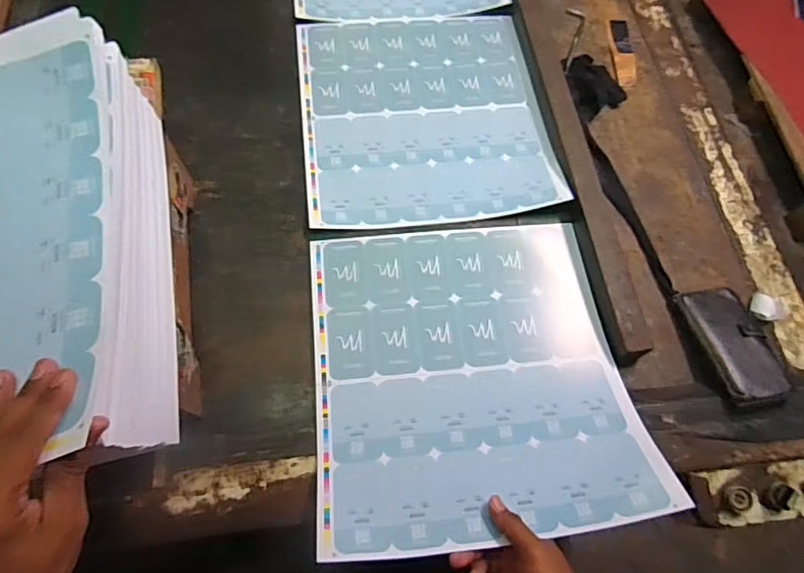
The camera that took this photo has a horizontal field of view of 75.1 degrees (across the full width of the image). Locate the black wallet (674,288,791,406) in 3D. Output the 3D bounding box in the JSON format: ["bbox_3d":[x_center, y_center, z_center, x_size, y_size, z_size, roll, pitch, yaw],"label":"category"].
[{"bbox_3d":[0.412,0.069,0.650,0.079,0.020,0.152,-17,56,6],"label":"black wallet"}]

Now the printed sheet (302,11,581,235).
[{"bbox_3d":[0.029,-0.265,0.788,0.350,0.012,0.381,-6,67,-6],"label":"printed sheet"}]

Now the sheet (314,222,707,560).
[{"bbox_3d":[0.078,0.086,0.607,0.357,0.083,0.378,-5,67,-5],"label":"sheet"}]

